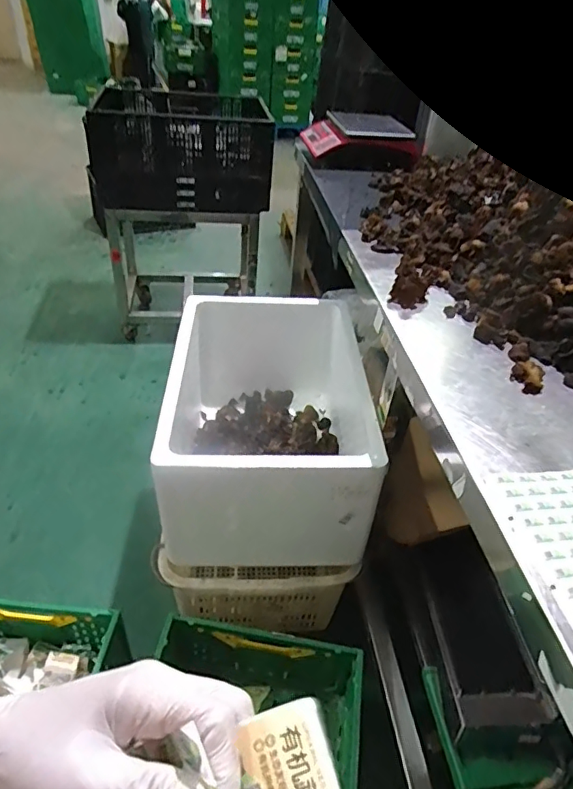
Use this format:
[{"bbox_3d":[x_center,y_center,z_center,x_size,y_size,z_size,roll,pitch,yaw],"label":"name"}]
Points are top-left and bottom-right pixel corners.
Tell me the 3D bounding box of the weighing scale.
[{"bbox_3d":[0.223,-0.798,1.590,0.329,0.104,0.329,0,39,-7],"label":"weighing scale"}]

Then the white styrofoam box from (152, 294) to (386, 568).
[{"bbox_3d":[-0.046,0.042,1.167,0.383,0.296,0.596,2,39,-5],"label":"white styrofoam box"}]

